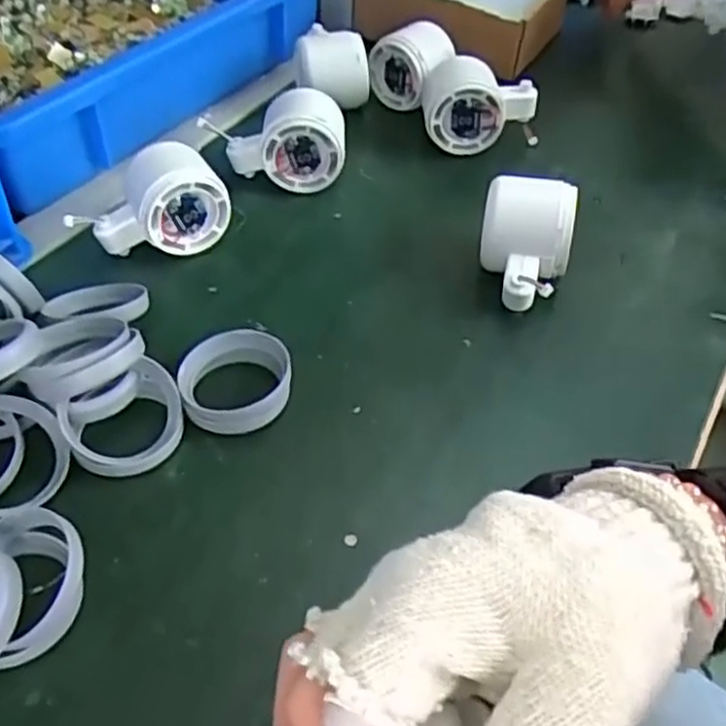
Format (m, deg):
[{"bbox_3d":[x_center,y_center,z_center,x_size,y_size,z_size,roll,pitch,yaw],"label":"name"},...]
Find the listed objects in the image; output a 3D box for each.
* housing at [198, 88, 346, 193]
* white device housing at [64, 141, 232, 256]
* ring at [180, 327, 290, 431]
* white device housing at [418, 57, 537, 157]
[{"bbox_3d":[-0.057,-0.159,0.549,0.090,0.061,0.050,0,46,2],"label":"housing"},{"bbox_3d":[-0.134,-0.101,0.494,0.089,0.058,0.050,-17,48,-15],"label":"white device housing"},{"bbox_3d":[-0.069,0.010,0.408,0.056,0.025,0.055,-1,46,1],"label":"ring"},{"bbox_3d":[0.089,-0.195,0.583,0.085,0.060,0.054,4,46,5],"label":"white device housing"}]

